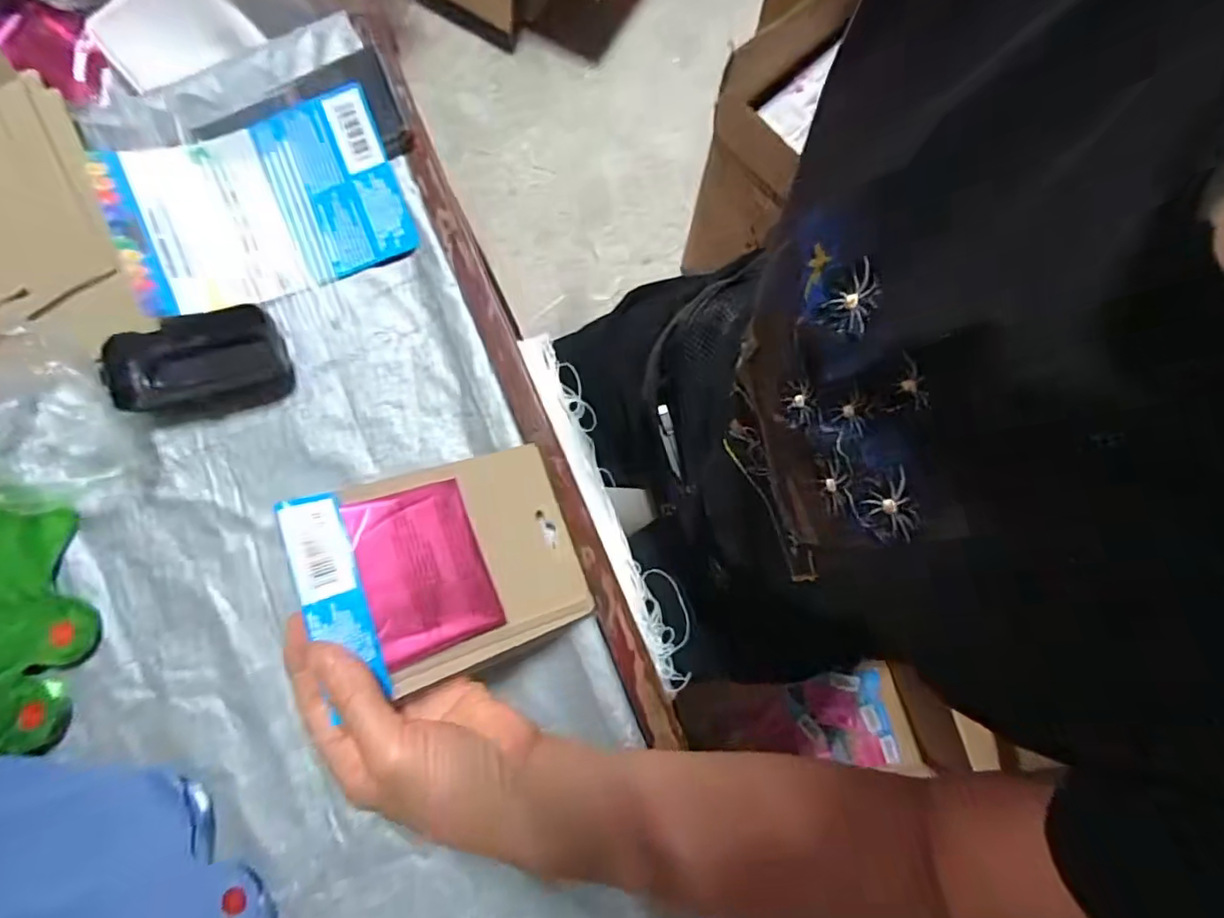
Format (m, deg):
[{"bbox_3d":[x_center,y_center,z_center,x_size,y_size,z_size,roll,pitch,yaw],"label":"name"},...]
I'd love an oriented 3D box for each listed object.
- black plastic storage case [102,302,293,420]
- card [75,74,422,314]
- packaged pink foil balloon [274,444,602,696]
[{"bbox_3d":[-0.284,-0.061,0.388,0.115,0.018,0.068,-15,87,-5],"label":"black plastic storage case"},{"bbox_3d":[-0.236,-0.171,0.382,0.176,0.024,0.112,-19,95,-7],"label":"card"},{"bbox_3d":[-0.091,0.060,0.323,0.148,0.012,0.115,-15,81,-36],"label":"packaged pink foil balloon"}]

